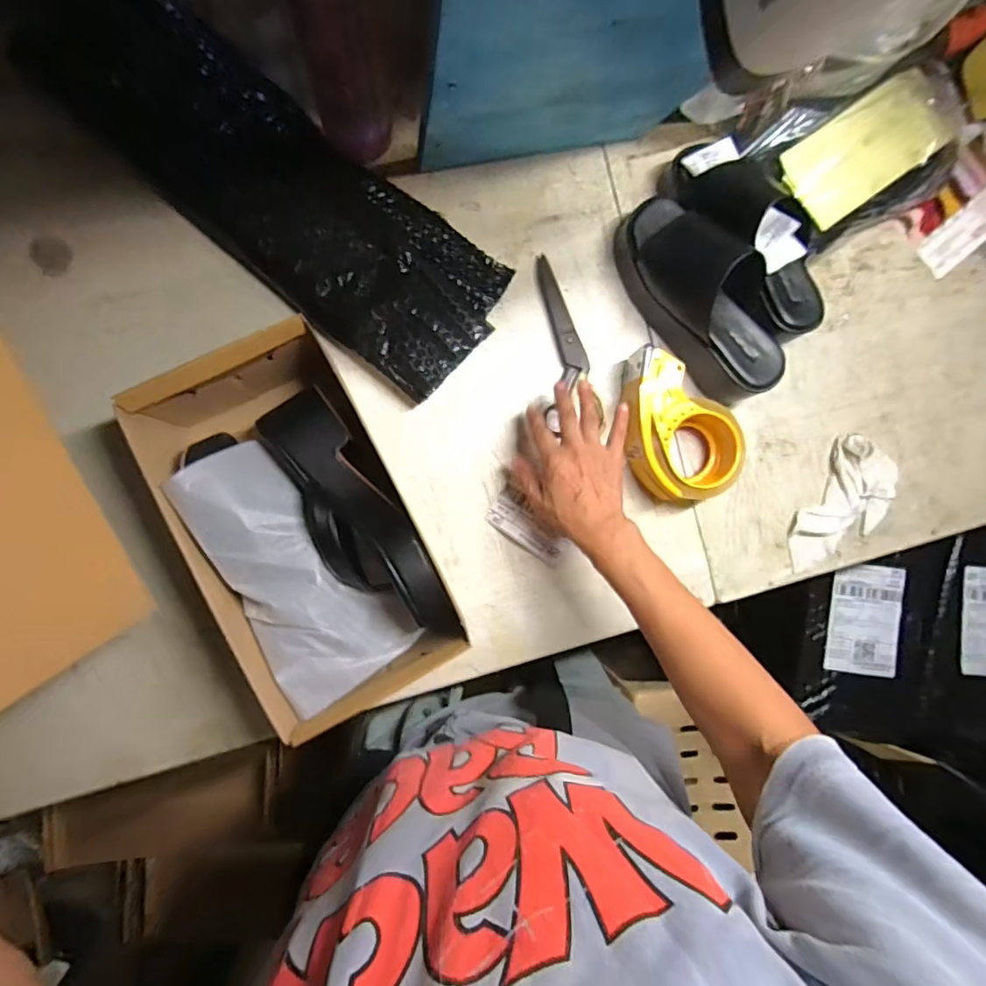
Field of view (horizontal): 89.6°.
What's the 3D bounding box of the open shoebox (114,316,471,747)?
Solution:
[{"bbox_3d":[-0.168,0.031,0.463,0.178,0.109,0.321,-24,92,-6],"label":"open shoebox"}]

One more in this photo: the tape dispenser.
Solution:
[{"bbox_3d":[0.200,-0.072,0.529,0.110,0.059,0.159,-9,90,-6],"label":"tape dispenser"}]

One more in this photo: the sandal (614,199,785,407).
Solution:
[{"bbox_3d":[0.215,-0.203,0.511,0.088,0.104,0.229,-31,92,-6],"label":"sandal"}]

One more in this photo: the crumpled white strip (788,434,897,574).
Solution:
[{"bbox_3d":[0.401,0.022,0.563,0.090,0.025,0.158,30,86,-5],"label":"crumpled white strip"}]

